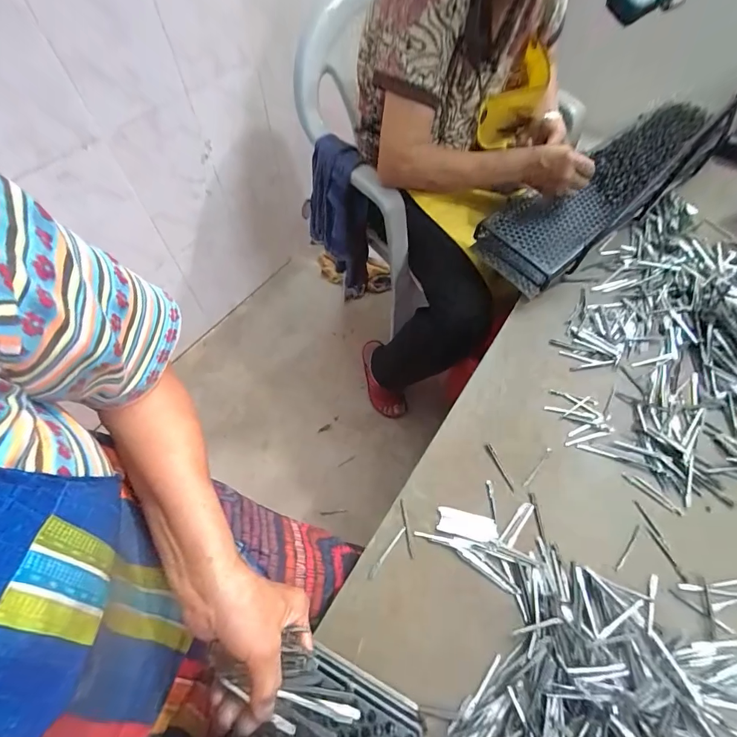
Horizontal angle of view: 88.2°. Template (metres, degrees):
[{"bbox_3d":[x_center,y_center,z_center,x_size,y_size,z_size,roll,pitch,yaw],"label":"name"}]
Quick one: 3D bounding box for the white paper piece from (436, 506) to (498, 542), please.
[{"bbox_3d":[0.121,0.191,0.465,0.072,0.004,0.030,12,62,7],"label":"white paper piece"}]

